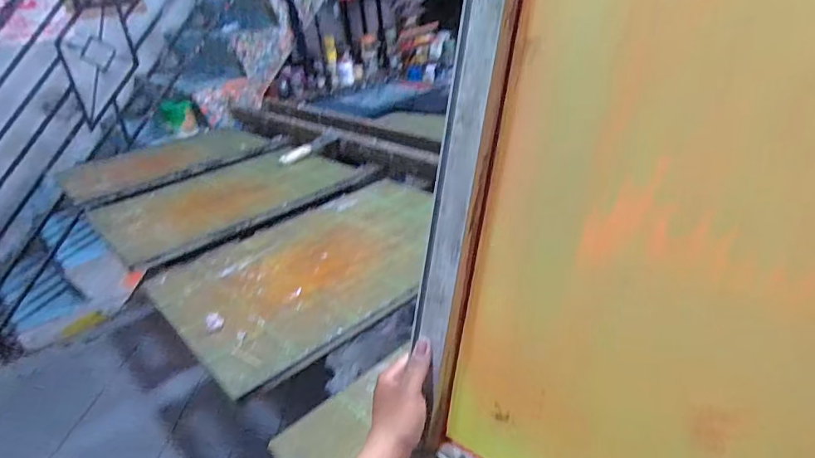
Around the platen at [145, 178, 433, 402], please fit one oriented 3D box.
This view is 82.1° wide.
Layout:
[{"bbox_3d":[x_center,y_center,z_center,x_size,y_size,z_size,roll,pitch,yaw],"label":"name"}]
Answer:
[{"bbox_3d":[-0.160,0.043,0.886,0.553,0.022,0.416,-28,35,-35],"label":"platen"}]

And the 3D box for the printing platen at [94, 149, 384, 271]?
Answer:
[{"bbox_3d":[-0.423,-0.086,1.187,0.601,0.025,0.381,-25,33,-31],"label":"printing platen"}]

